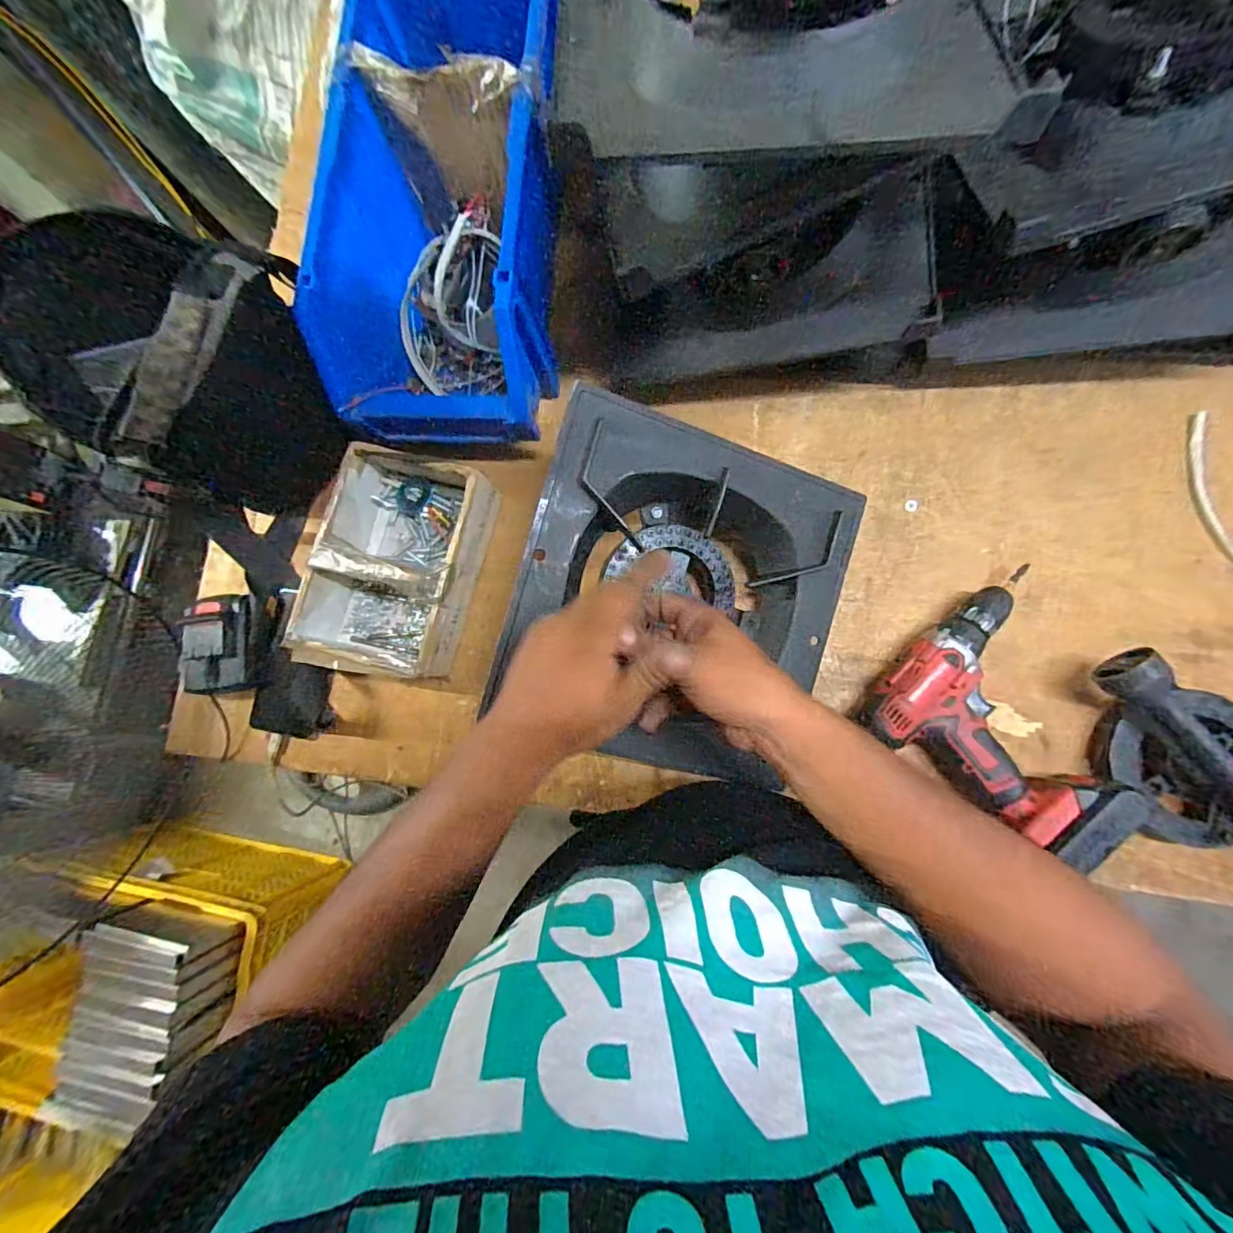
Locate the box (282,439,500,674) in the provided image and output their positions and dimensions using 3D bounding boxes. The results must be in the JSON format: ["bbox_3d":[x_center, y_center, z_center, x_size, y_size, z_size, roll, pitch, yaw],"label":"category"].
[{"bbox_3d":[-0.235,-0.052,0.548,0.157,0.090,0.220,14,85,8],"label":"box"}]

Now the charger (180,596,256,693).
[{"bbox_3d":[-0.445,0.031,0.589,0.074,0.043,0.111,0,83,7],"label":"charger"}]

